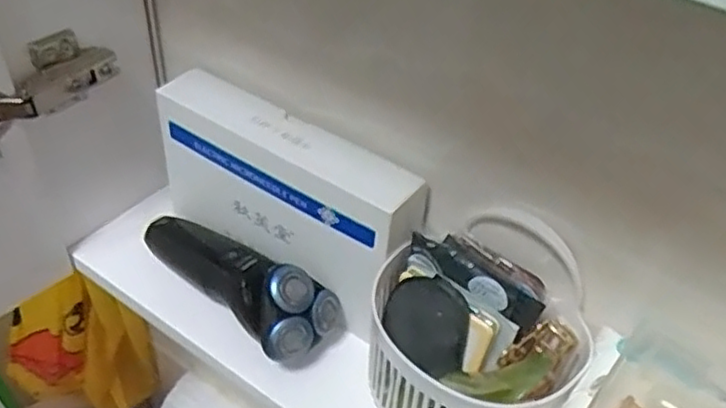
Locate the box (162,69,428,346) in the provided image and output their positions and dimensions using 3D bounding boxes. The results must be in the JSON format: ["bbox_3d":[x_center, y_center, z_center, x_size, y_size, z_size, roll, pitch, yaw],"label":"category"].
[{"bbox_3d":[-0.060,-0.001,0.450,0.201,0.118,0.053,25,46,21],"label":"box"}]

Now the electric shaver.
[{"bbox_3d":[-0.087,0.041,0.449,0.157,0.050,0.054,32,48,26],"label":"electric shaver"}]

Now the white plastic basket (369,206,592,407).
[{"bbox_3d":[0.061,0.077,0.386,0.119,0.102,0.104,32,48,26],"label":"white plastic basket"}]

